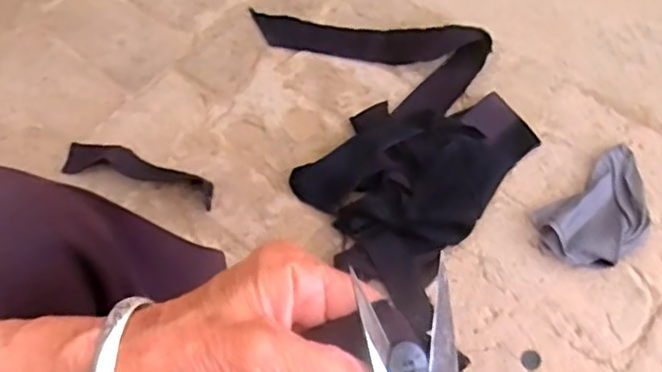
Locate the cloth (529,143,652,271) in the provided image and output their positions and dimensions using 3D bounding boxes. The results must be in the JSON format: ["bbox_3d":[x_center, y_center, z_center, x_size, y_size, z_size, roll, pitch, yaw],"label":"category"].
[{"bbox_3d":[0.345,0.030,0.793,0.182,0.034,0.107,-36,65,-16],"label":"cloth"}]

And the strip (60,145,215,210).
[{"bbox_3d":[-0.261,-0.019,0.869,0.221,0.020,0.059,14,63,10],"label":"strip"}]

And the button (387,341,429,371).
[{"bbox_3d":[0.031,0.074,0.255,0.019,0.004,0.021,-13,79,-33],"label":"button"}]

